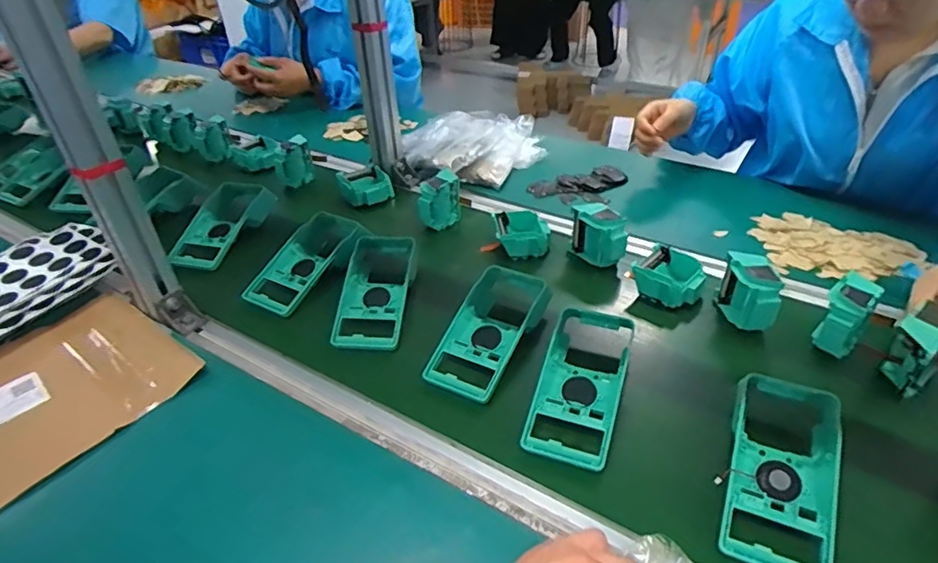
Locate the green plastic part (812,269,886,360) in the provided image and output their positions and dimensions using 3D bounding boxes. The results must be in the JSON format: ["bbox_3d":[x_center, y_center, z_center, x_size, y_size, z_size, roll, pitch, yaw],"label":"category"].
[{"bbox_3d":[0.414,0.039,0.618,0.047,0.070,0.072,29,47,30],"label":"green plastic part"}]

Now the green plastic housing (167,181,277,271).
[{"bbox_3d":[-0.374,-0.090,0.870,0.092,0.063,0.193,12,41,20],"label":"green plastic housing"}]

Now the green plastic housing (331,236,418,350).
[{"bbox_3d":[-0.111,0.006,0.721,0.093,0.042,0.185,0,38,7],"label":"green plastic housing"}]

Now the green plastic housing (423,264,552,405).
[{"bbox_3d":[0.027,0.055,0.653,0.088,0.052,0.185,19,43,19],"label":"green plastic housing"}]

